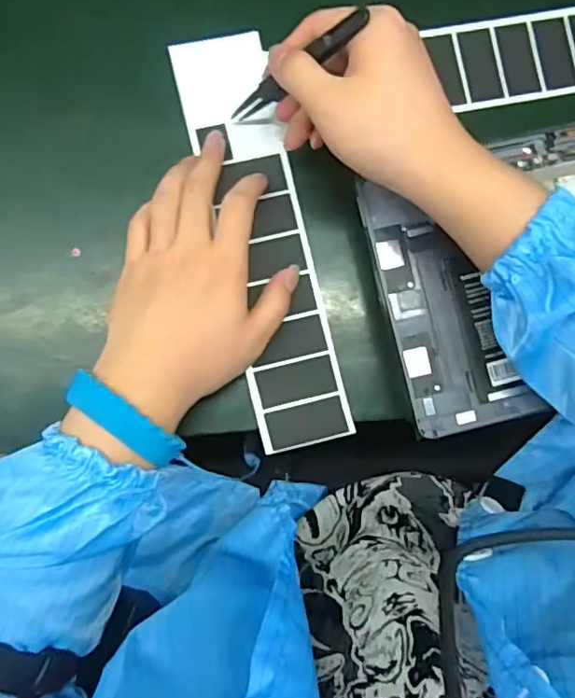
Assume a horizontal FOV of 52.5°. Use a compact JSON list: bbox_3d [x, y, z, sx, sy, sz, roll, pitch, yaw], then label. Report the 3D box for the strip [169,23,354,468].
[{"bbox_3d":[-0.015,-0.071,0.373,0.059,0.008,0.266,-13,87,-8],"label":"strip"}]

